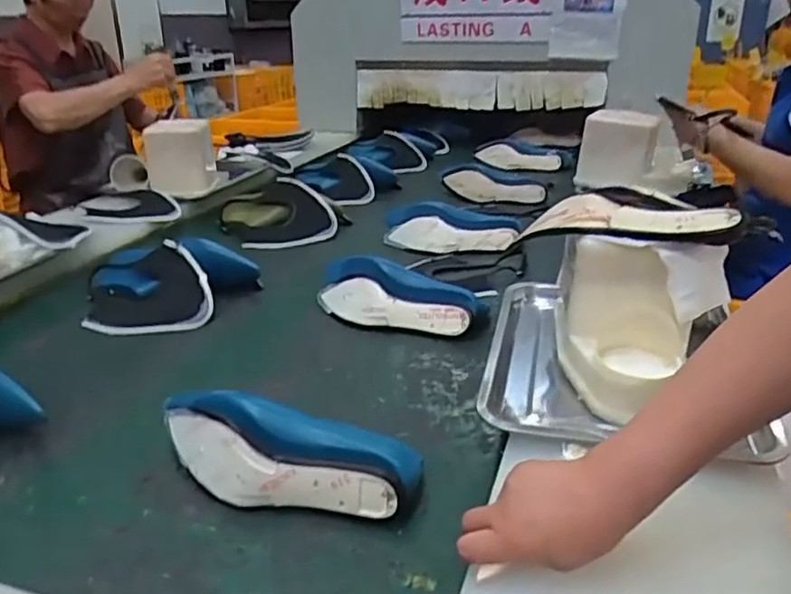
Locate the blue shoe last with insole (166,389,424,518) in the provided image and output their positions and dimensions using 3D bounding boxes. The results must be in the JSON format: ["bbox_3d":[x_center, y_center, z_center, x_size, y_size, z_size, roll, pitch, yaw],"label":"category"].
[{"bbox_3d":[-0.112,0.152,0.644,0.275,0.073,0.089,4,23,12],"label":"blue shoe last with insole"}]

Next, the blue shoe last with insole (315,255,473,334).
[{"bbox_3d":[-0.002,-0.003,1.023,0.283,0.077,0.098,10,24,23],"label":"blue shoe last with insole"}]

